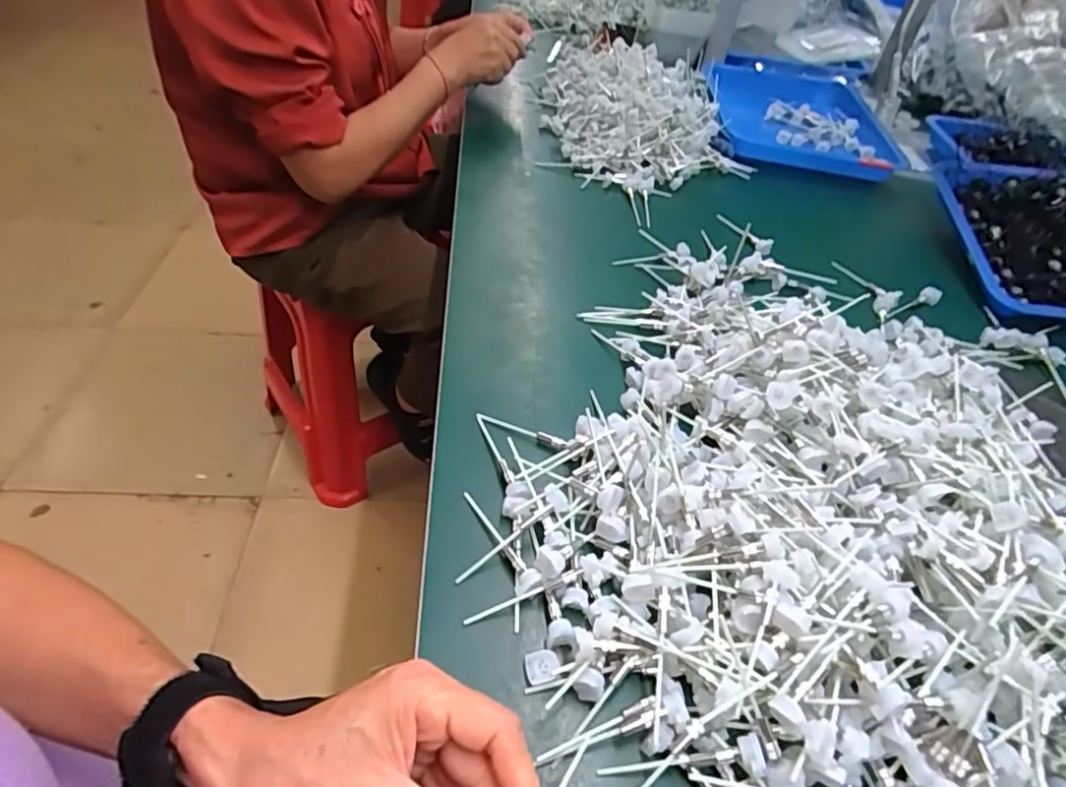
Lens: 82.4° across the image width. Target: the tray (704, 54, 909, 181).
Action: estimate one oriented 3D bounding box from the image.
[{"bbox_3d":[0.435,-0.491,1.016,0.297,0.040,0.476,14,46,7],"label":"tray"}]

